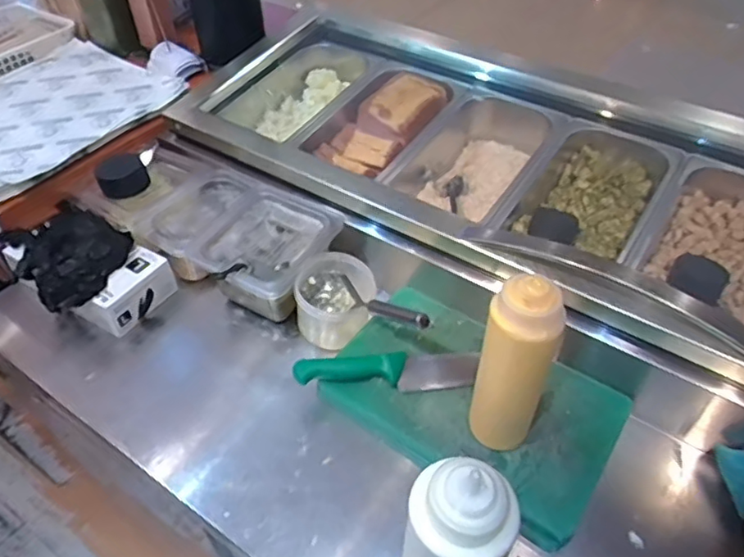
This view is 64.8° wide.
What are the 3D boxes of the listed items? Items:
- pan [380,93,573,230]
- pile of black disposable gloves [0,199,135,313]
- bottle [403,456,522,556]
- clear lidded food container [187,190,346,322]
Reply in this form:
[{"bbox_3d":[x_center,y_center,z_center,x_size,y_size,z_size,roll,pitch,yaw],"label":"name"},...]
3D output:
[{"bbox_3d":[0.163,-0.180,0.907,0.173,0.098,0.239,26,51,24],"label":"pan"},{"bbox_3d":[-0.424,-0.040,0.814,0.185,0.052,0.135,28,52,25],"label":"pile of black disposable gloves"},{"bbox_3d":[0.064,0.225,0.473,0.080,0.254,0.071,19,49,19],"label":"bottle"},{"bbox_3d":[-0.152,-0.032,0.825,0.158,0.095,0.166,23,50,22],"label":"clear lidded food container"}]

